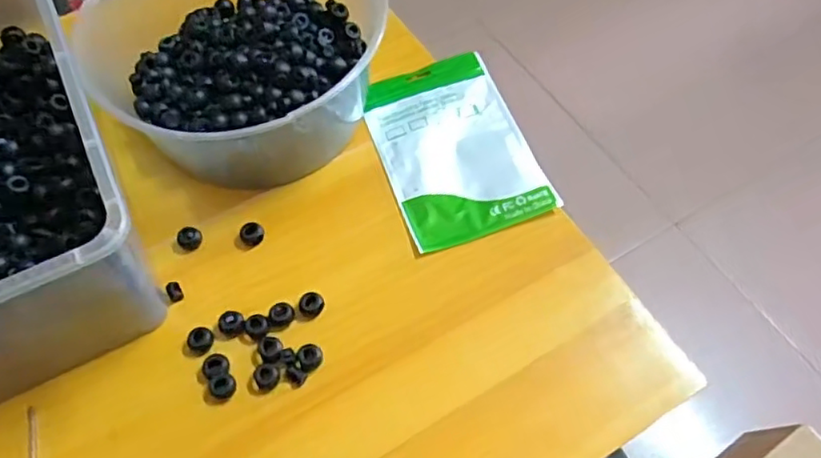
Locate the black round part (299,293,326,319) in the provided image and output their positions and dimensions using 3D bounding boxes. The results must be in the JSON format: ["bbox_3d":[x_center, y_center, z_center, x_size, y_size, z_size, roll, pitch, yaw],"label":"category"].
[{"bbox_3d":[-0.072,0.056,0.442,0.018,0.009,0.017,0,60,0],"label":"black round part"}]

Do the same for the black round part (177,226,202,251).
[{"bbox_3d":[-0.171,0.008,0.473,0.018,0.013,0.017,0,60,0],"label":"black round part"}]

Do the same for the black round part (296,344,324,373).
[{"bbox_3d":[-0.070,0.089,0.423,0.018,0.006,0.018,0,60,0],"label":"black round part"}]

